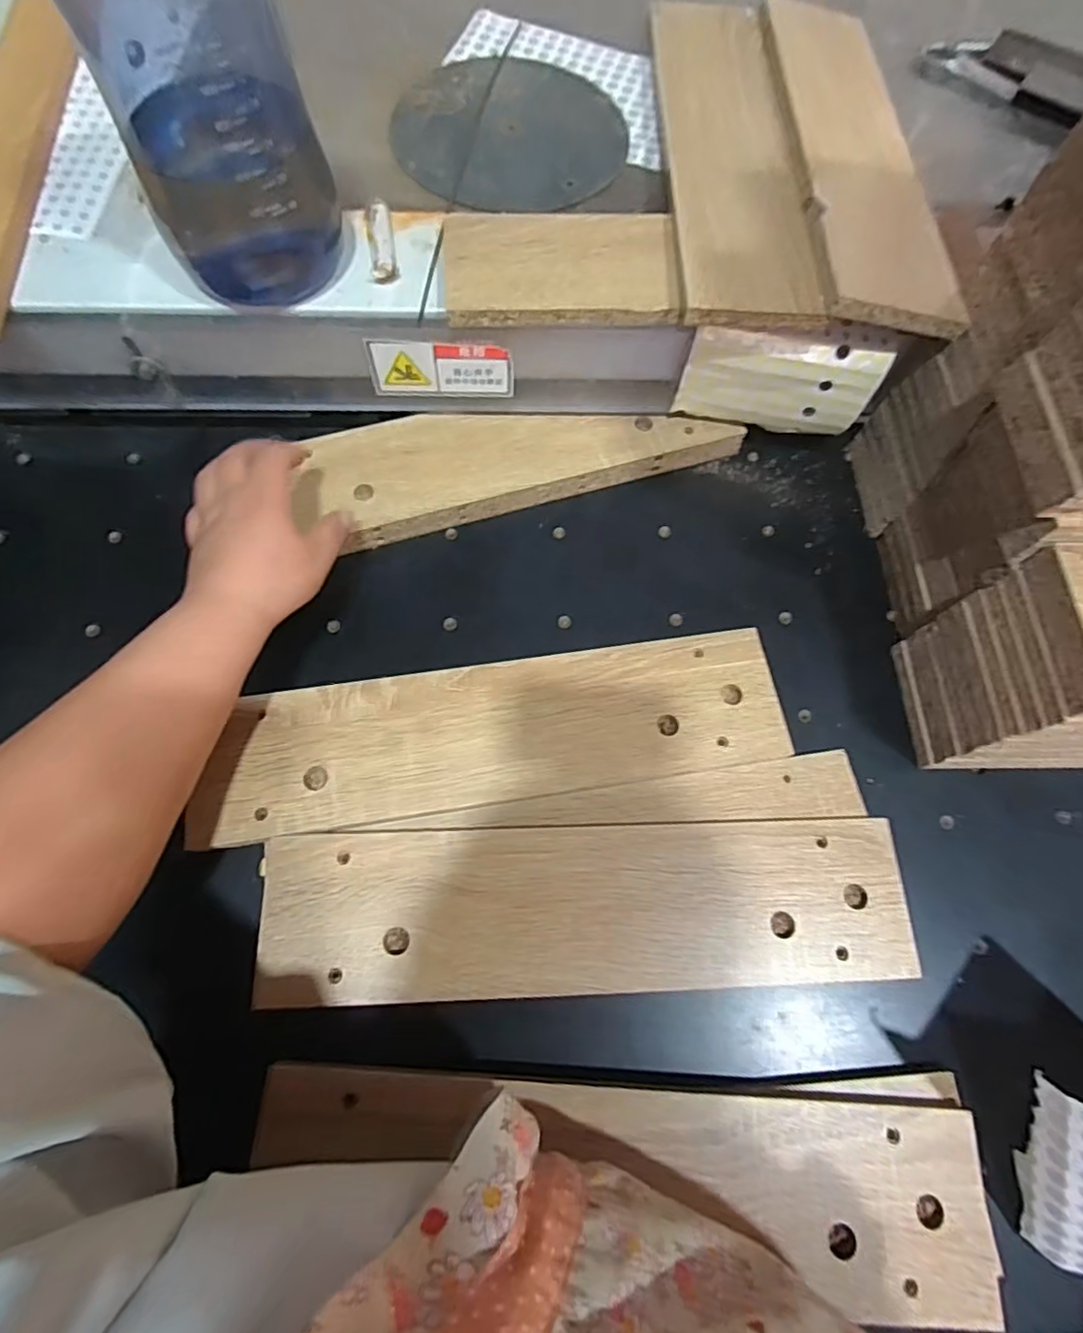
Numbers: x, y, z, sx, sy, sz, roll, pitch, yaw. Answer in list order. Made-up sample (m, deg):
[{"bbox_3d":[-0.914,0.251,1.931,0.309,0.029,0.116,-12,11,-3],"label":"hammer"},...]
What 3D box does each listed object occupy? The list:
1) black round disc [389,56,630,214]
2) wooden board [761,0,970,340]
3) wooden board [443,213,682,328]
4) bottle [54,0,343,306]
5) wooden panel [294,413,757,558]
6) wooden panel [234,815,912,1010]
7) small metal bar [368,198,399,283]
[{"bbox_3d":[-0.024,-0.413,0.470,0.173,0.006,0.175,1,70,-2],"label":"black round disc"},{"bbox_3d":[0.220,-0.374,0.436,0.093,0.012,0.353,3,69,-9],"label":"wooden board"},{"bbox_3d":[0.013,-0.268,0.407,0.151,0.016,0.091,-2,70,-3],"label":"wooden board"},{"bbox_3d":[-0.180,-0.326,0.289,0.100,0.261,0.109,-23,73,-11],"label":"bottle"},{"bbox_3d":[-0.012,-0.157,0.476,0.332,0.028,0.090,-10,71,-7],"label":"wooden panel"},{"bbox_3d":[0.029,0.140,0.353,0.370,0.008,0.090,-1,70,-3],"label":"wooden panel"},{"bbox_3d":[-0.109,-0.289,0.413,0.017,0.010,0.069,-9,71,-6],"label":"small metal bar"}]

